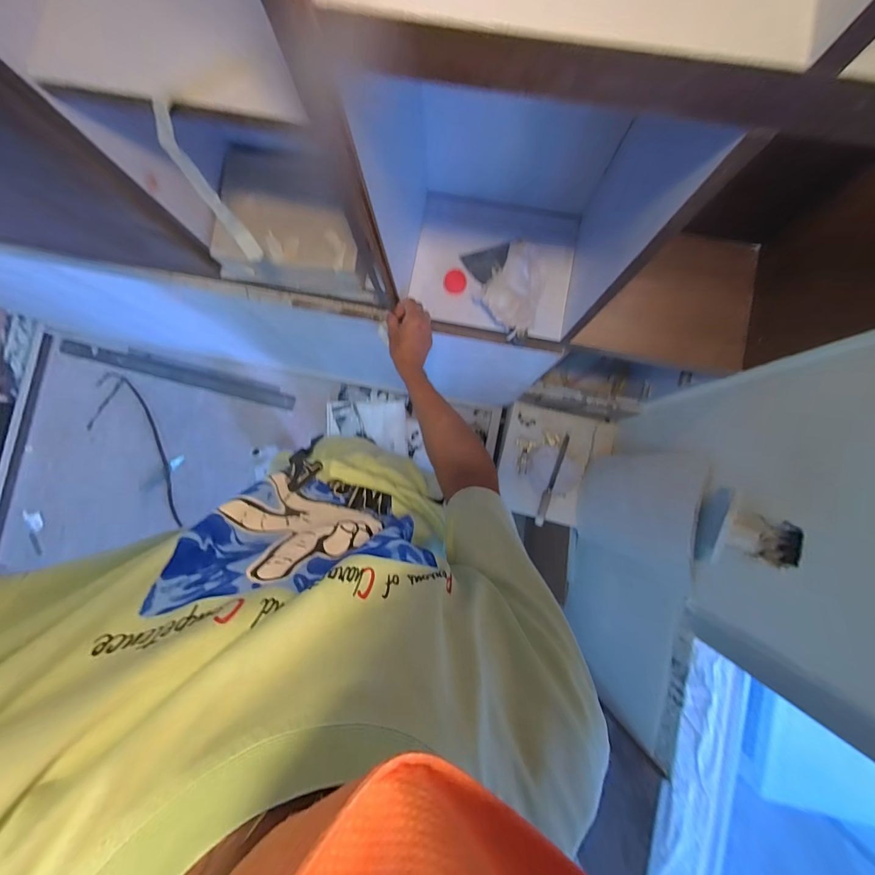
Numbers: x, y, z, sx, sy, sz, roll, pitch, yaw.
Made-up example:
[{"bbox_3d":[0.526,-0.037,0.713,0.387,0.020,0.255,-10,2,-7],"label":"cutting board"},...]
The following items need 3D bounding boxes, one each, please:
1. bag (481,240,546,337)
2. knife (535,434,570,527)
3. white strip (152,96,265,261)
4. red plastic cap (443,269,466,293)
[{"bbox_3d":[0.142,-0.282,0.677,0.108,0.063,0.170,17,87,2],"label":"bag"},{"bbox_3d":[0.375,0.140,1.220,0.032,0.020,0.308,17,87,2],"label":"knife"},{"bbox_3d":[-0.278,-0.307,0.466,0.049,0.191,0.069,-36,86,-1],"label":"white strip"},{"bbox_3d":[0.034,-0.298,0.712,0.041,0.005,0.043,0,87,1],"label":"red plastic cap"}]

